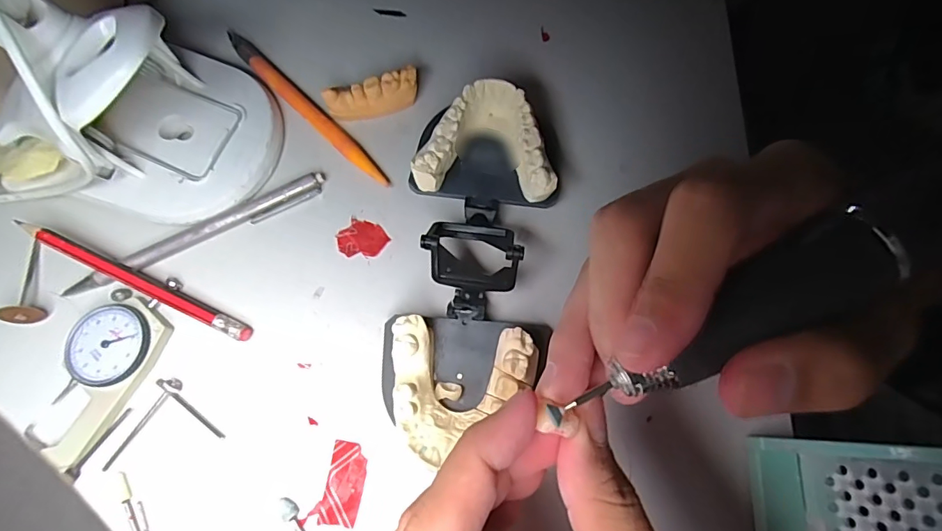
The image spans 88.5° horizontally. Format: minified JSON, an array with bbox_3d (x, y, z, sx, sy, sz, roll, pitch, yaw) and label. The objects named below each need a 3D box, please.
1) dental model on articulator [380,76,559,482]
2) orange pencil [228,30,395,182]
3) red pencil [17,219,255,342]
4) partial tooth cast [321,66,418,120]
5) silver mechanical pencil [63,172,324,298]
[{"bbox_3d":[0.002,-0.003,0.222,0.064,0.033,0.165,4,73,3],"label":"dental model on articulator"},{"bbox_3d":[-0.093,-0.089,0.268,0.137,0.006,0.010,43,78,13],"label":"orange pencil"},{"bbox_3d":[-0.163,0.007,0.236,0.124,0.016,0.008,24,75,9],"label":"red pencil"},{"bbox_3d":[-0.052,-0.089,0.259,0.049,0.020,0.013,-17,73,-4],"label":"partial tooth cast"},{"bbox_3d":[-0.139,-0.016,0.246,0.135,0.007,0.011,-25,73,-6],"label":"silver mechanical pencil"}]

